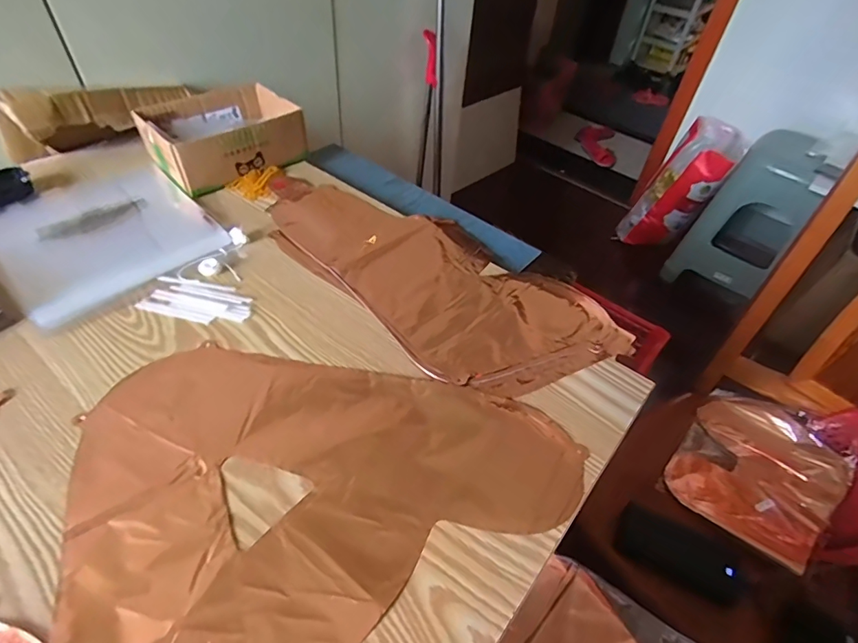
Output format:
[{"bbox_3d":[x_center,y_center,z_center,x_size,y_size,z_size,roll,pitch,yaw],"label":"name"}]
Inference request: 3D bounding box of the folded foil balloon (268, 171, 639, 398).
[{"bbox_3d":[-0.008,-0.074,0.539,0.205,0.016,0.439,-34,58,-30],"label":"folded foil balloon"}]

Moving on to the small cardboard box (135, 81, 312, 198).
[{"bbox_3d":[-0.288,-0.265,0.664,0.186,0.066,0.144,-34,58,-31],"label":"small cardboard box"}]

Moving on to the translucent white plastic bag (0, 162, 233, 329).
[{"bbox_3d":[-0.382,-0.112,0.547,0.201,0.006,0.248,-35,58,-31],"label":"translucent white plastic bag"}]

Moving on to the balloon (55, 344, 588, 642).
[{"bbox_3d":[-0.121,0.144,0.339,0.346,0.006,0.389,28,51,20],"label":"balloon"}]

